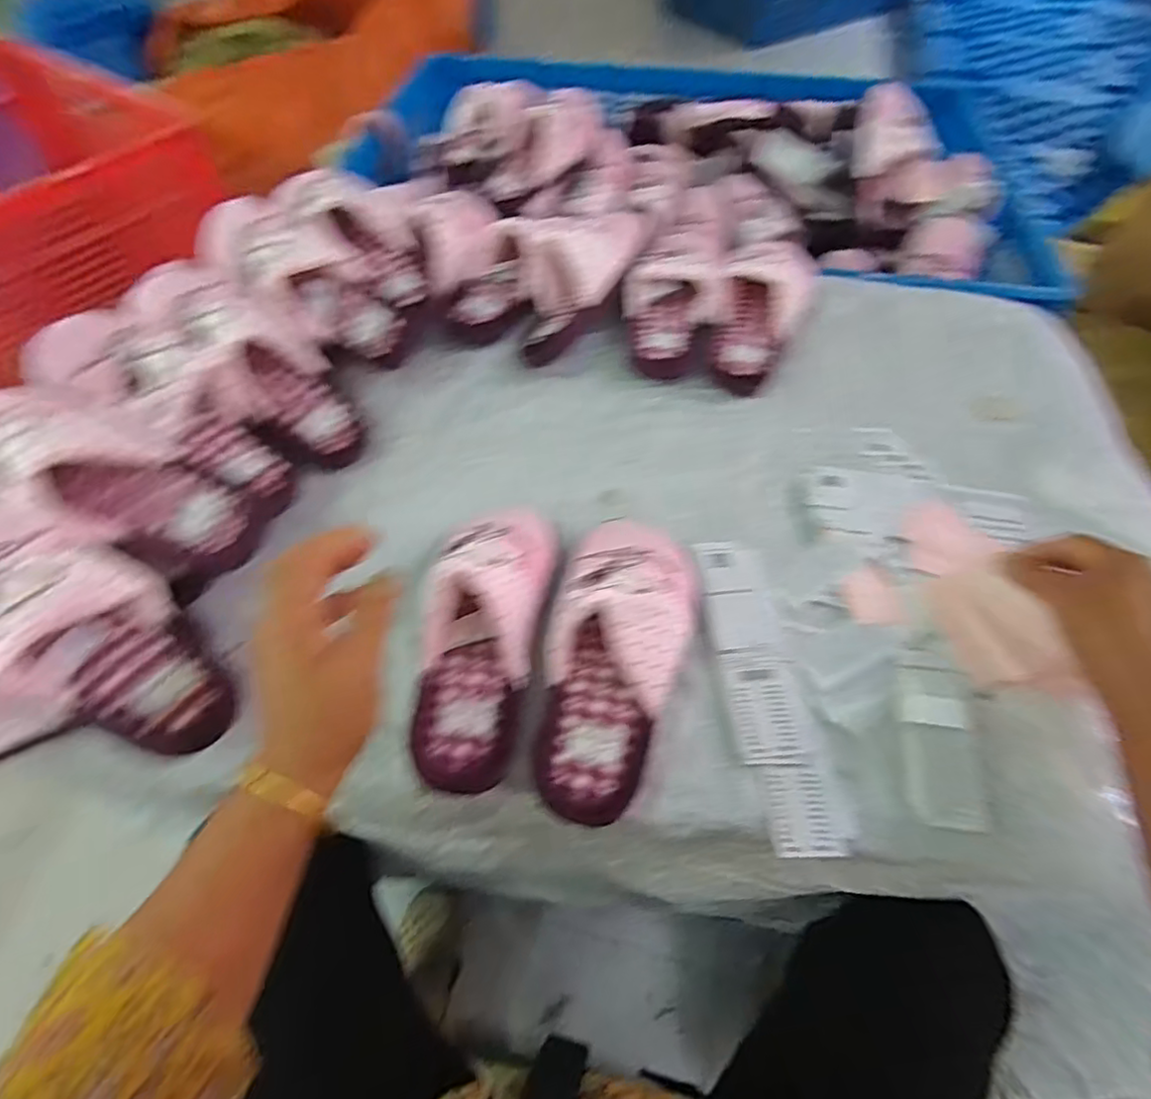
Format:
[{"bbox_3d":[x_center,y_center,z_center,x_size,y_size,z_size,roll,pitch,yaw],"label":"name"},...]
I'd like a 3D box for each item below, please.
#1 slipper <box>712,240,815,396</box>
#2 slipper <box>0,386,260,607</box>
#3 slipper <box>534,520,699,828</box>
[{"bbox_3d":[0.208,-0.276,0.691,0.101,0.070,0.234,18,58,11],"label":"slipper"},{"bbox_3d":[-0.352,-0.052,0.465,0.230,0.079,0.102,29,58,-12],"label":"slipper"},{"bbox_3d":[0.032,0.071,0.454,0.103,0.074,0.240,10,56,6],"label":"slipper"}]

